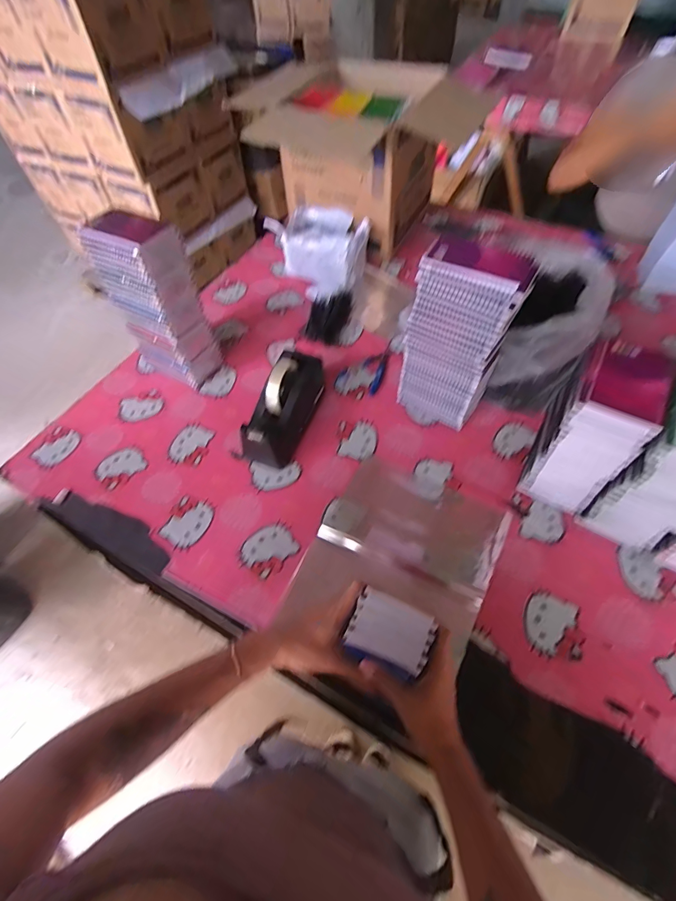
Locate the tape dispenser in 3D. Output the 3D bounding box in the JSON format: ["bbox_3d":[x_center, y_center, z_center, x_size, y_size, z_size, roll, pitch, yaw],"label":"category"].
[{"bbox_3d":[-0.097,-0.079,0.713,0.083,0.120,0.205,18,58,14],"label":"tape dispenser"}]

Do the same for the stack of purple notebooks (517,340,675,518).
[{"bbox_3d":[0.348,-0.017,0.582,0.095,0.228,0.113,22,59,17],"label":"stack of purple notebooks"}]

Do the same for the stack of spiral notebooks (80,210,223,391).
[{"bbox_3d":[-0.320,-0.260,0.745,0.142,0.285,0.109,34,63,23],"label":"stack of spiral notebooks"}]

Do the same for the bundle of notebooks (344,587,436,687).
[{"bbox_3d":[0.058,0.203,0.457,0.083,0.036,0.070,19,59,15],"label":"bundle of notebooks"}]

